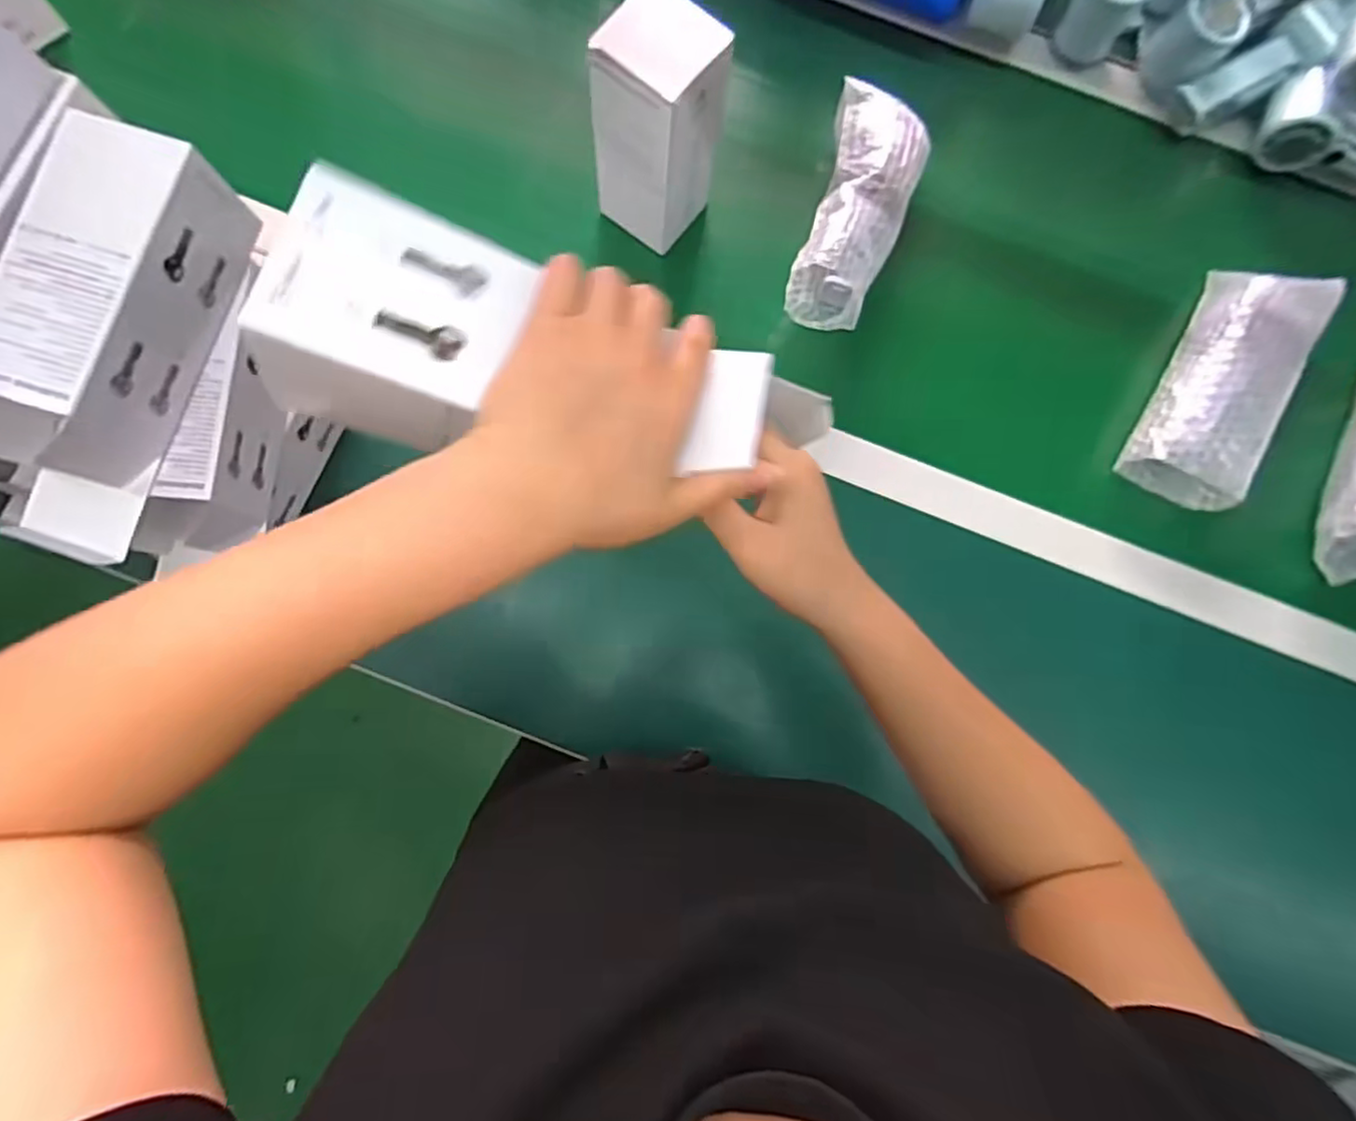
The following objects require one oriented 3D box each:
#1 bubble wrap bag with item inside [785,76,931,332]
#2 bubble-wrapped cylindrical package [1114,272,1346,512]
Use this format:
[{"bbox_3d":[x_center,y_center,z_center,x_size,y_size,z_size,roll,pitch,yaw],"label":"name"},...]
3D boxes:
[{"bbox_3d":[0.152,-0.300,0.558,0.073,0.098,0.195,16,82,1],"label":"bubble wrap bag with item inside"},{"bbox_3d":[0.456,-0.149,0.559,0.083,0.090,0.196,28,83,2],"label":"bubble-wrapped cylindrical package"}]

